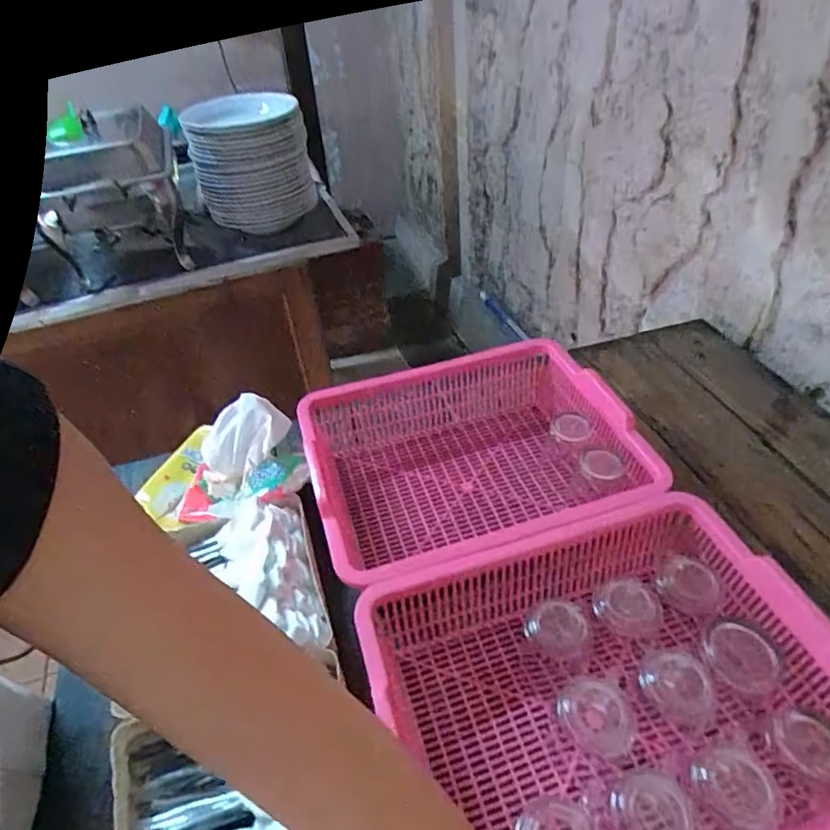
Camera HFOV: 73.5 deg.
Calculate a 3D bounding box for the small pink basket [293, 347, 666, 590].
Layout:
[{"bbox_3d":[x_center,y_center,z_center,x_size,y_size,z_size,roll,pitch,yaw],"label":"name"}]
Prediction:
[{"bbox_3d":[0.064,0.056,0.722,0.387,0.118,0.326,-14,44,-13],"label":"small pink basket"}]

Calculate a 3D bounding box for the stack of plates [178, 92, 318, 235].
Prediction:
[{"bbox_3d":[-0.292,-0.450,1.014,0.218,0.229,0.174,-13,44,-12],"label":"stack of plates"}]

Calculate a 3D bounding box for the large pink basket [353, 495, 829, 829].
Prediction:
[{"bbox_3d":[0.179,0.255,0.502,0.371,0.105,0.307,-13,44,-12],"label":"large pink basket"}]

